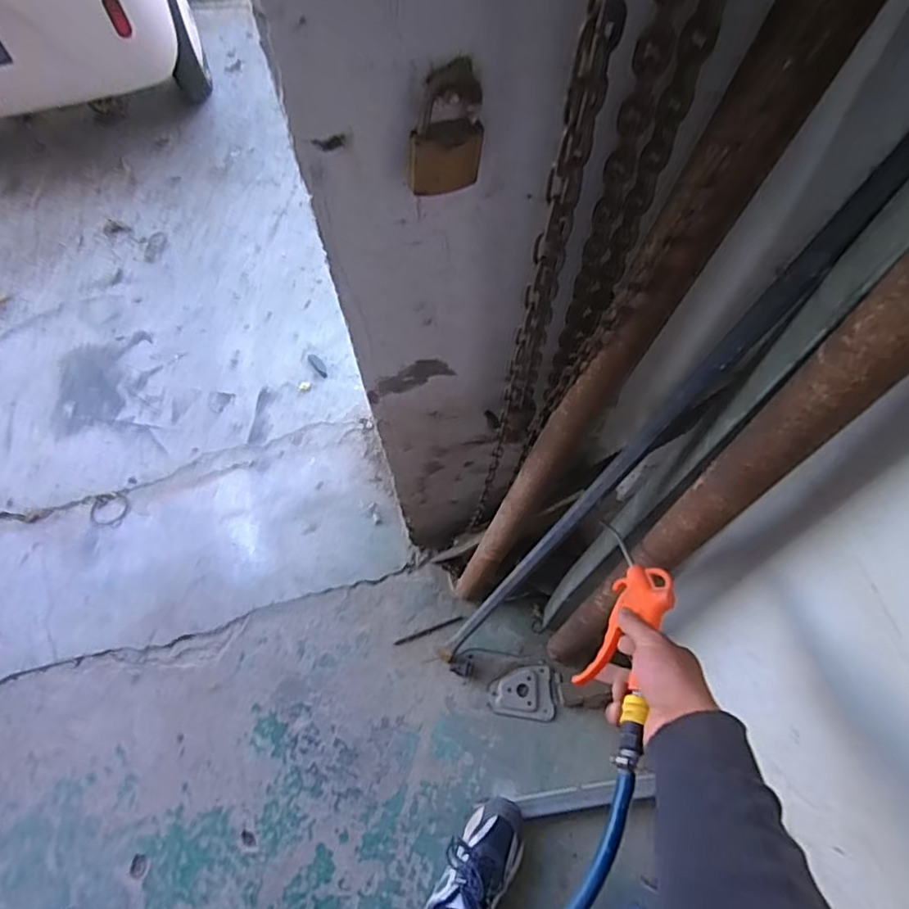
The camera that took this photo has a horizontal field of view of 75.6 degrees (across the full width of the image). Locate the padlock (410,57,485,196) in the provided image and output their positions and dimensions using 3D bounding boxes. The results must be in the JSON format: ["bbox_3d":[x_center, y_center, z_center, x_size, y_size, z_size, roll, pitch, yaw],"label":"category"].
[{"bbox_3d":[-0.006,-0.203,0.374,0.049,0.074,0.018,-23,69,-9],"label":"padlock"}]

